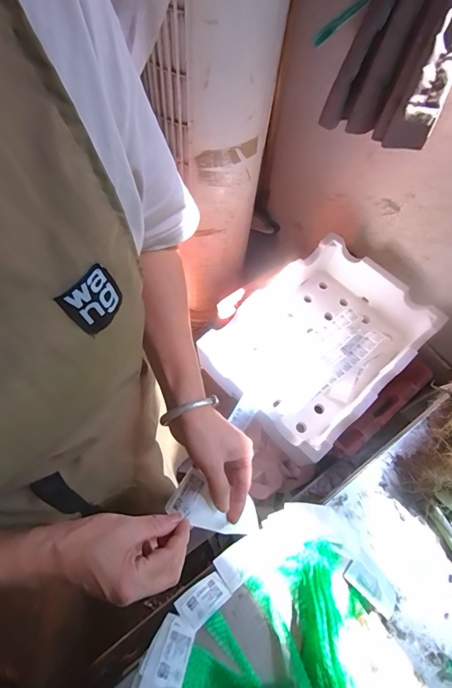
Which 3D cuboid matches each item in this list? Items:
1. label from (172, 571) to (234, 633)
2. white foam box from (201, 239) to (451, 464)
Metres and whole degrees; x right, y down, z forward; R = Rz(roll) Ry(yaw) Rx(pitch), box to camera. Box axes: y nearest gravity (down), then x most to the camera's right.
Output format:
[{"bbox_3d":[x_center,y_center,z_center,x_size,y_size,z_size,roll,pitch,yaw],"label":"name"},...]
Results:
[{"bbox_3d":[-0.027,0.297,0.404,0.057,0.004,0.039,-33,40,-22],"label":"label"},{"bbox_3d":[0.263,-0.011,1.022,0.556,0.171,0.447,-37,70,-20],"label":"white foam box"}]

